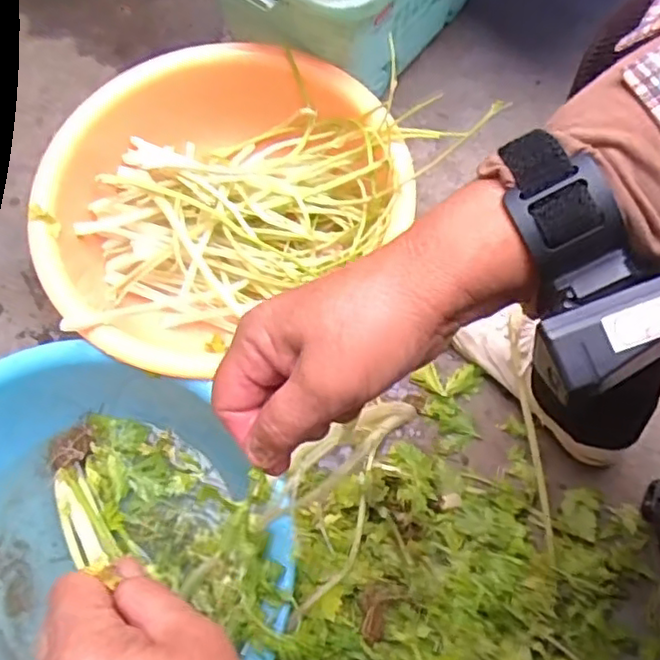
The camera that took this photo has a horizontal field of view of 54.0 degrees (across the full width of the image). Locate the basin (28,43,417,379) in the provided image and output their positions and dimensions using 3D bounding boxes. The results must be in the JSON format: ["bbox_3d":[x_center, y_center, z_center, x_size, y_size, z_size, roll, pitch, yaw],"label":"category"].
[{"bbox_3d":[-0.126,-0.137,0.711,0.364,0.138,0.322,-37,72,-13],"label":"basin"}]

